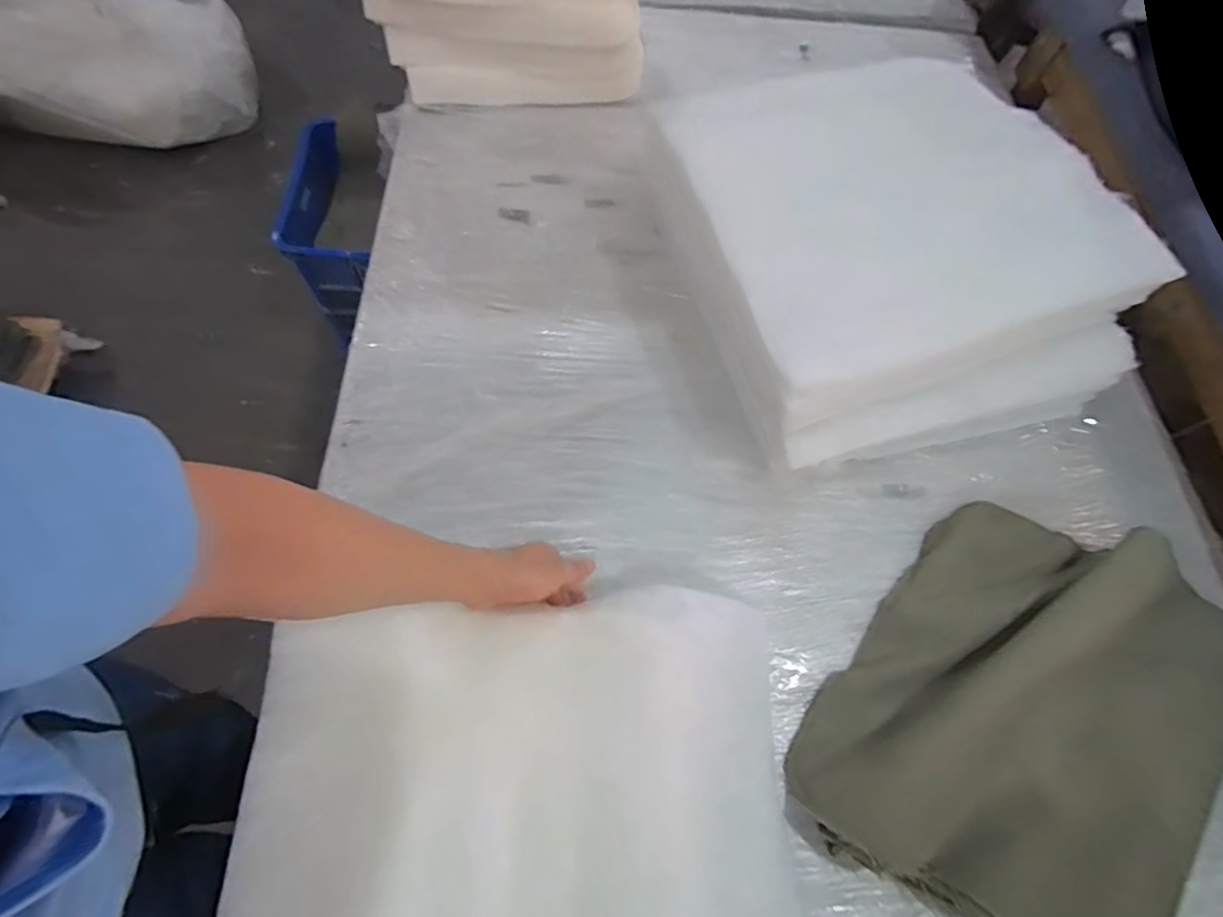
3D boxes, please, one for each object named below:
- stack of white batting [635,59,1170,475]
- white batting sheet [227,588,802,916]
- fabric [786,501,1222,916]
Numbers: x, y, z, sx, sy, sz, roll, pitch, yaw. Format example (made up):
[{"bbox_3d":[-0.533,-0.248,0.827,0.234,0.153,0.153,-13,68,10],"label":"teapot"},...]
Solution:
[{"bbox_3d":[0.387,-0.281,0.761,0.528,0.199,0.502,-13,68,-8],"label":"stack of white batting"},{"bbox_3d":[-0.064,0.383,0.494,0.495,0.082,0.491,1,66,-2],"label":"white batting sheet"},{"bbox_3d":[0.478,0.279,0.594,0.379,0.052,0.517,42,71,15],"label":"fabric"}]

